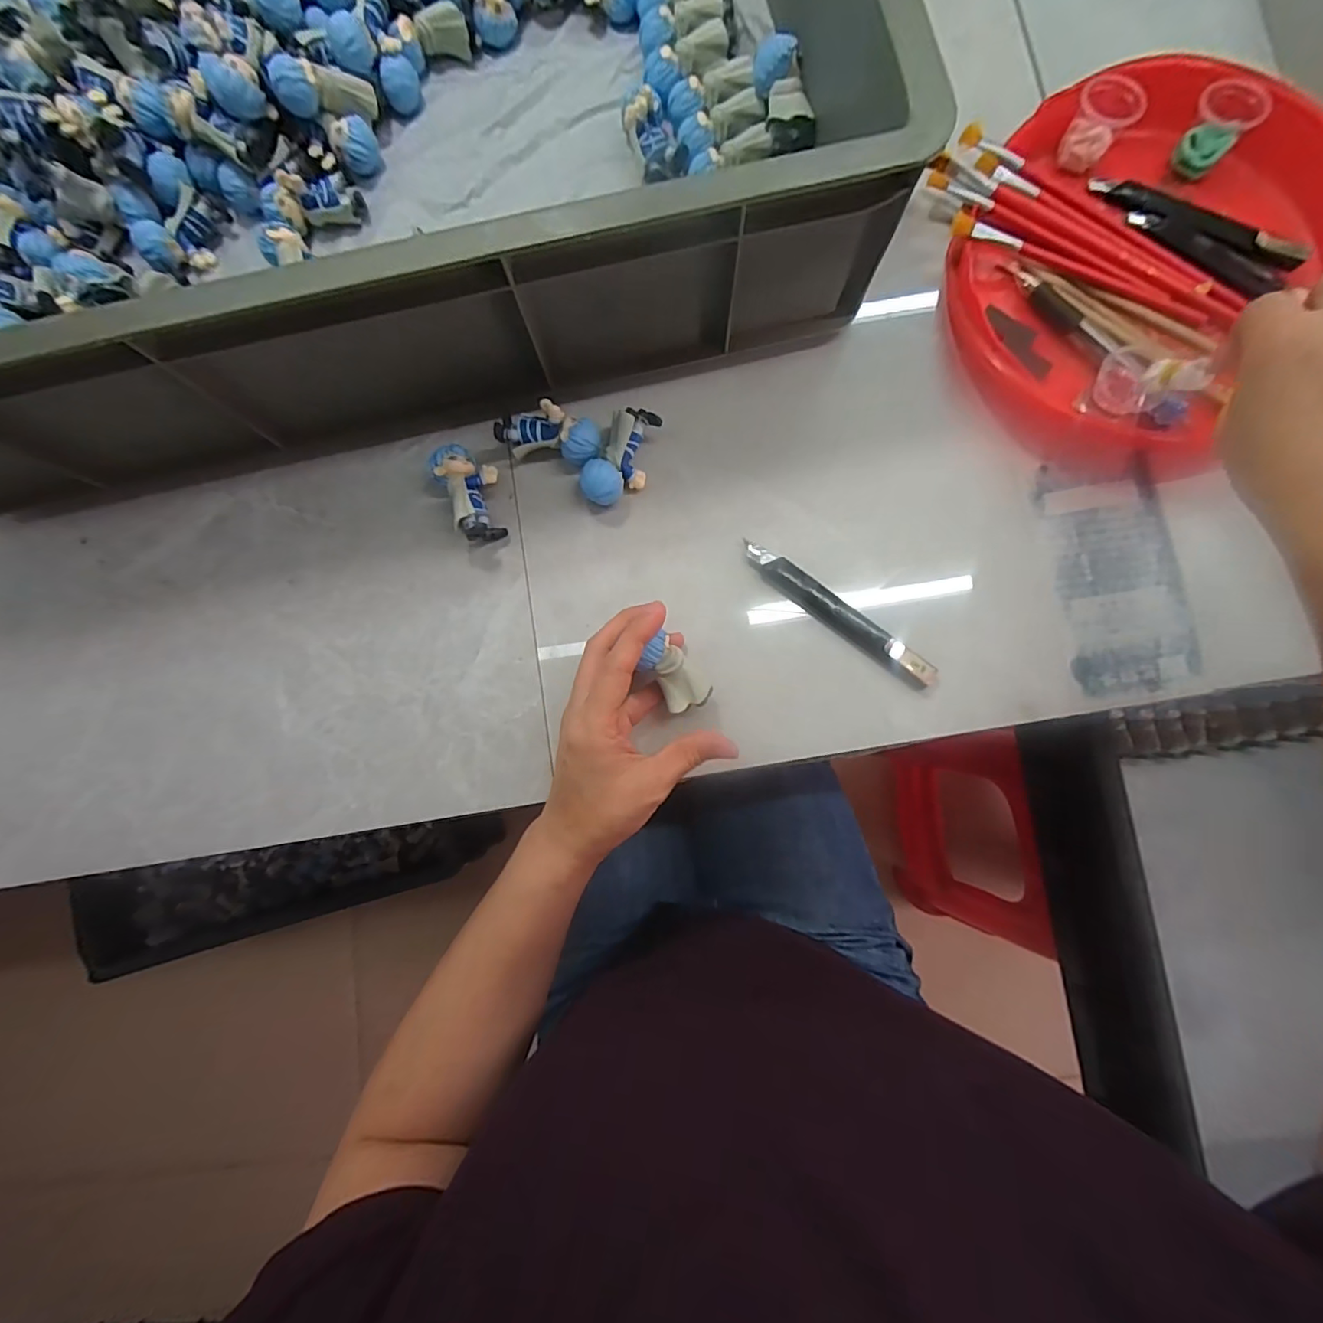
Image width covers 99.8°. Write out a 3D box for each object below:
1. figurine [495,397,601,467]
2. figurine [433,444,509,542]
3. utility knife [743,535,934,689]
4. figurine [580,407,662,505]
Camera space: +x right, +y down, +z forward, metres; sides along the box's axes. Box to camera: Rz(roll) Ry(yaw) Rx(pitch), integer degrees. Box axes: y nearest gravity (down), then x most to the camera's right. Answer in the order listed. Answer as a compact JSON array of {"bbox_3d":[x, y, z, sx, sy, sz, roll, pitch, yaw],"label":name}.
[{"bbox_3d":[-0.070,-0.140,0.348,0.063,0.036,0.028,14,83,4],"label":"figurine"},{"bbox_3d":[-0.116,-0.105,0.348,0.032,0.030,0.058,-25,82,-1],"label":"figurine"},{"bbox_3d":[0.108,-0.029,0.340,0.135,0.008,0.016,38,85,6],"label":"utility knife"},{"bbox_3d":[-0.025,-0.124,0.349,0.031,0.027,0.065,27,84,5],"label":"figurine"}]

